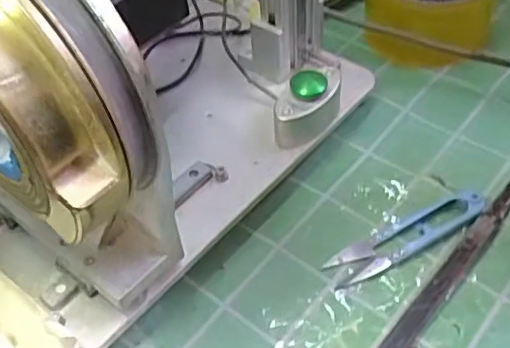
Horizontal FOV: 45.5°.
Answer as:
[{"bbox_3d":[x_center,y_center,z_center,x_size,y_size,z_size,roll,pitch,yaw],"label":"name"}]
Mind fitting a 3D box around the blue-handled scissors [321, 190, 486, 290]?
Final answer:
[{"bbox_3d":[0.090,0.034,0.351,0.102,0.010,0.024,-21,49,-15],"label":"blue-handled scissors"}]

